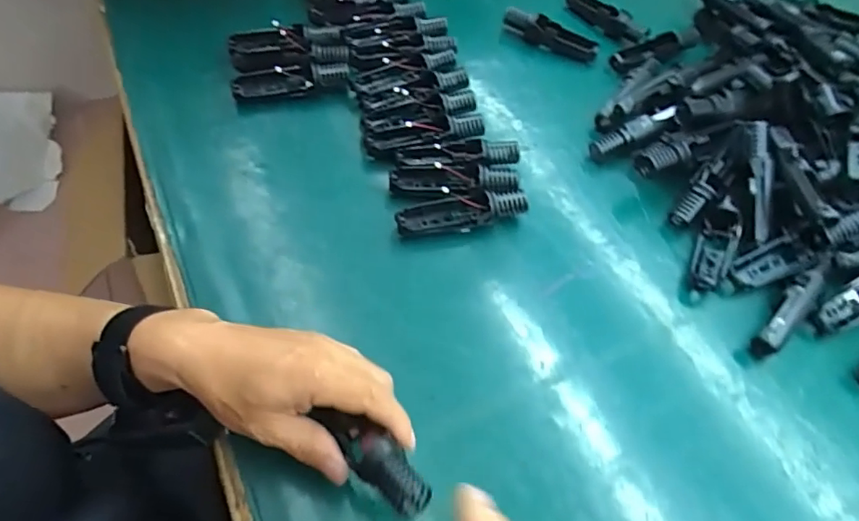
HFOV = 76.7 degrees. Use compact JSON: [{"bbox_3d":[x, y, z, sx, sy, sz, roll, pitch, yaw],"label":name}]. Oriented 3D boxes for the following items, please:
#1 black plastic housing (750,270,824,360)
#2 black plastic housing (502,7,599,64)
[{"bbox_3d":[0.310,0.043,0.469,0.020,0.027,0.098,39,63,21],"label":"black plastic housing"},{"bbox_3d":[0.149,-0.275,0.669,0.119,0.043,0.019,19,57,9],"label":"black plastic housing"}]

